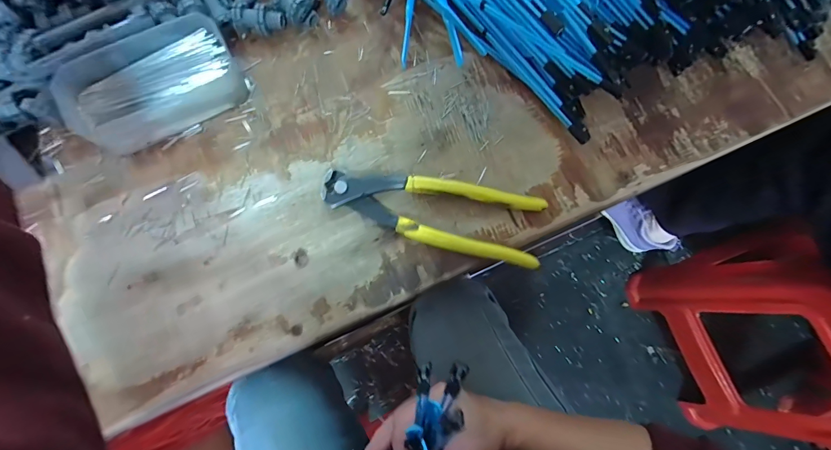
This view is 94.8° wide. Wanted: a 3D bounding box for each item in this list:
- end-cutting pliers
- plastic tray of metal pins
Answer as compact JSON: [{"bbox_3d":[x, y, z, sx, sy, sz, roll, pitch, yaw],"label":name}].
[{"bbox_3d":[0.011,-0.009,0.283,0.160,0.017,0.051,11,76,2],"label":"end-cutting pliers"},{"bbox_3d":[-0.198,-0.109,0.291,0.119,0.032,0.067,-29,78,-7],"label":"plastic tray of metal pins"}]

